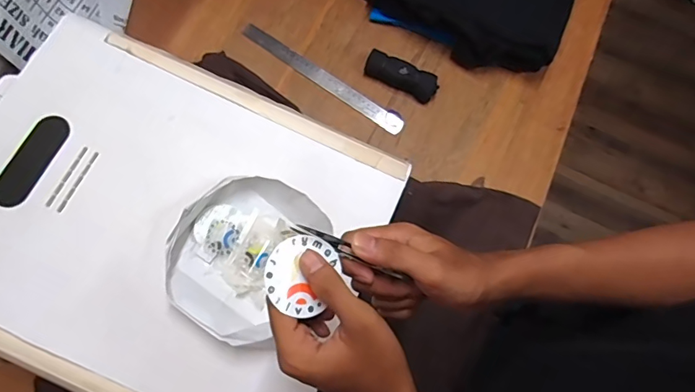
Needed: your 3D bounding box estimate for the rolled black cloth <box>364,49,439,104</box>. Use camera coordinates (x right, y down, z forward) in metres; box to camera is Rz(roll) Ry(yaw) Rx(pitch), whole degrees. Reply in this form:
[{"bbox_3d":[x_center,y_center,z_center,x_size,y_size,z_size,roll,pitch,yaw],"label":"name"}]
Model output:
[{"bbox_3d":[0.093,-0.207,0.815,0.124,0.037,0.043,27,73,6],"label":"rolled black cloth"}]

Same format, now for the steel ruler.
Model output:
[{"bbox_3d":[-0.045,-0.204,0.822,0.324,0.008,0.030,34,83,5],"label":"steel ruler"}]

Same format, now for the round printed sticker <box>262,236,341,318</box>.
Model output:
[{"bbox_3d":[-0.034,0.057,0.350,0.052,0.005,0.054,3,81,-22],"label":"round printed sticker"}]

